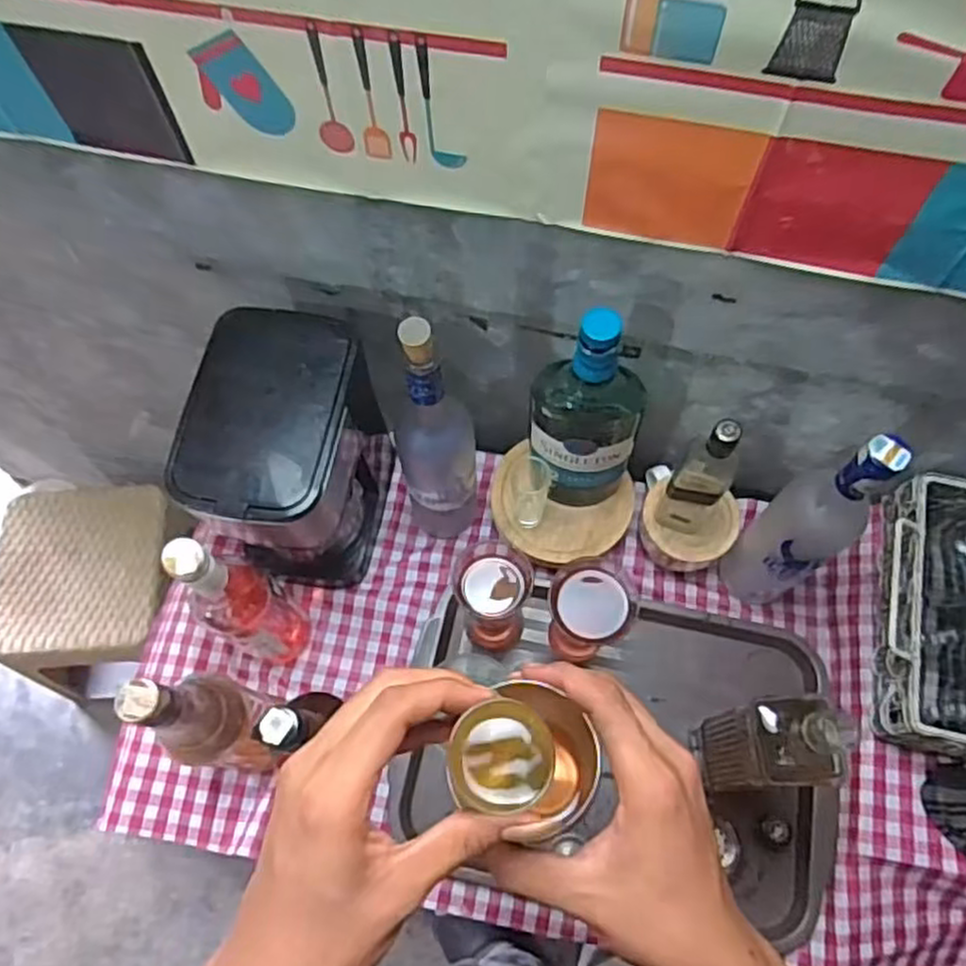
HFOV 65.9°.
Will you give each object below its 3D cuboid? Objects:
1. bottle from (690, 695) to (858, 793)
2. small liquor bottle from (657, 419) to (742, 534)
[{"bbox_3d":[0.236,0.227,0.641,0.055,0.240,0.064,-5,67,-1],"label":"bottle"},{"bbox_3d":[0.205,-0.002,0.699,0.048,0.186,0.039,32,71,13],"label":"small liquor bottle"}]

